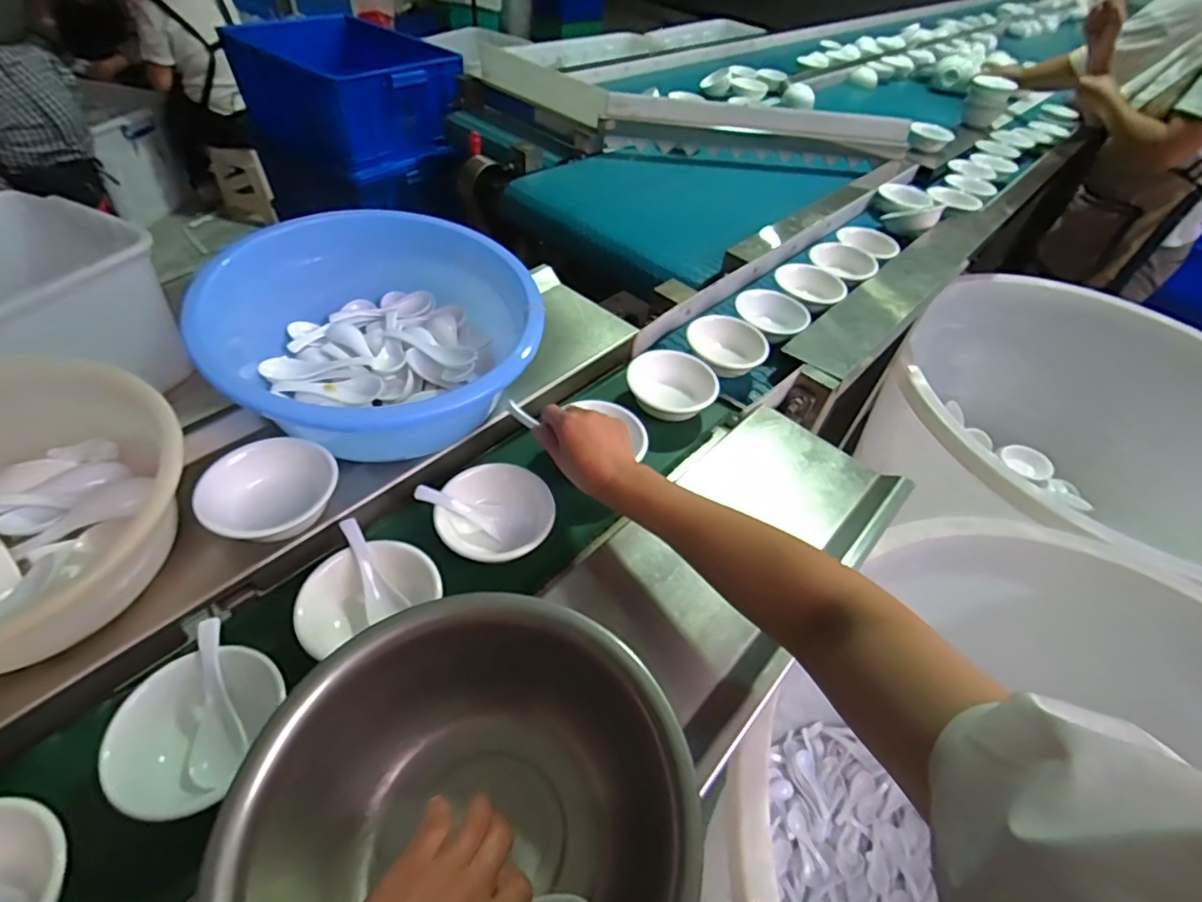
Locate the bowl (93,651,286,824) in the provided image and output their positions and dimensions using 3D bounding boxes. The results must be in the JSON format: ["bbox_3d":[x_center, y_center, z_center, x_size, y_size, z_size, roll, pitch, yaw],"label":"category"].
[{"bbox_3d":[-0.306,0.203,0.417,0.096,0.045,0.109,18,41,14],"label":"bowl"}]

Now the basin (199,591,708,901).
[{"bbox_3d":[-0.077,0.220,0.331,0.239,0.120,0.232,4,40,-3],"label":"basin"}]

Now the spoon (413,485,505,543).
[{"bbox_3d":[-0.137,0.057,0.553,0.091,0.016,0.029,26,38,-12],"label":"spoon"}]

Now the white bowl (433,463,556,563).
[{"bbox_3d":[-0.107,0.067,0.577,0.110,0.049,0.110,4,57,-6],"label":"white bowl"}]

